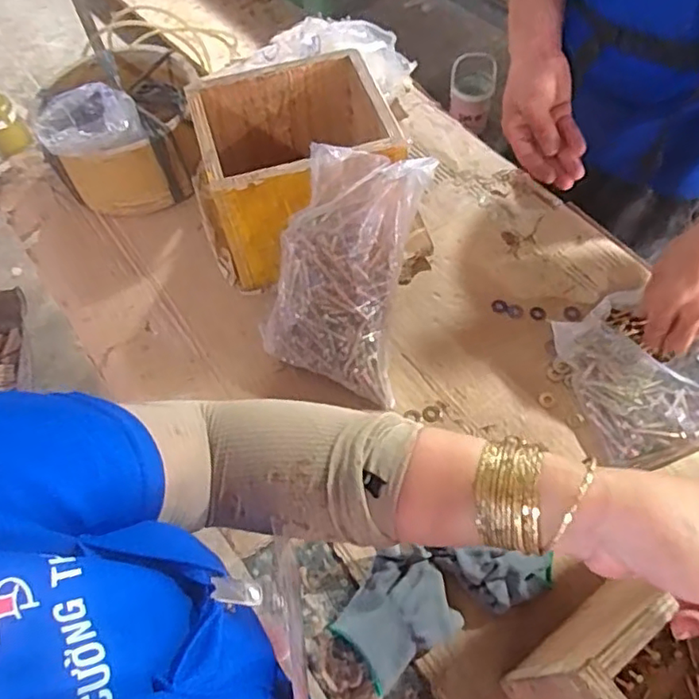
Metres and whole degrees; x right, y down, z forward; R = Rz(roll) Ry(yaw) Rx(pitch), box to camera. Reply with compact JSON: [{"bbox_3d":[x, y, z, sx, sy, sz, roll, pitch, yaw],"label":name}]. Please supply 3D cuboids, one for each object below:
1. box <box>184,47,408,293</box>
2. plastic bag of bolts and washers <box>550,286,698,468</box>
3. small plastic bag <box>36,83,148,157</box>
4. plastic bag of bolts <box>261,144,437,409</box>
[{"bbox_3d":[-0.062,-0.213,0.704,0.221,0.161,0.189,-13,60,-5],"label":"box"},{"bbox_3d":[0.359,0.002,0.634,0.257,0.055,0.183,-21,61,-10],"label":"plastic bag of bolts and washers"},{"bbox_3d":[-0.320,-0.283,0.726,0.124,0.035,0.089,-11,60,-4],"label":"small plastic bag"},{"bbox_3d":[-0.014,-0.089,0.623,0.151,0.081,0.243,15,94,14],"label":"plastic bag of bolts"}]

